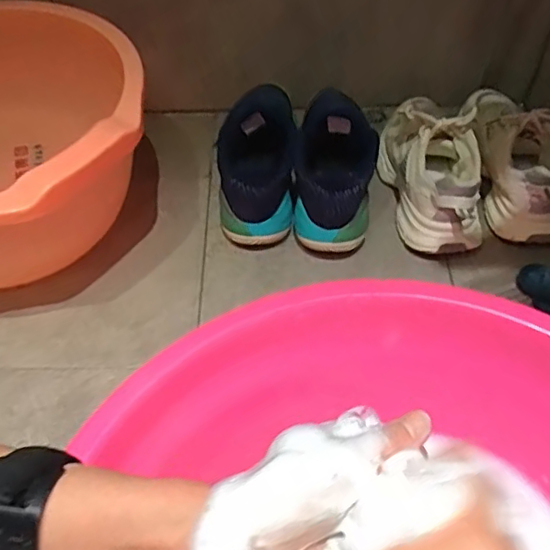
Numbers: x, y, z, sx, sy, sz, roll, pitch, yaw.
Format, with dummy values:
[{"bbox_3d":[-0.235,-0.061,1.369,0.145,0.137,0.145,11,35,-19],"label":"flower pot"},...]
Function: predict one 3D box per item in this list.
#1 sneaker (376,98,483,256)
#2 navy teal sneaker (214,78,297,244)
[{"bbox_3d":[0.198,-0.143,0.750,0.102,0.107,0.221,-4,51,-2],"label":"sneaker"},{"bbox_3d":[-0.029,-0.168,0.772,0.102,0.132,0.250,-6,52,-4],"label":"navy teal sneaker"}]

